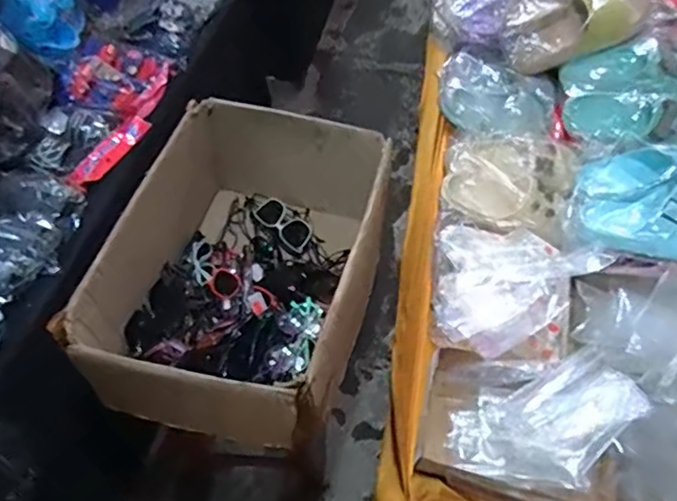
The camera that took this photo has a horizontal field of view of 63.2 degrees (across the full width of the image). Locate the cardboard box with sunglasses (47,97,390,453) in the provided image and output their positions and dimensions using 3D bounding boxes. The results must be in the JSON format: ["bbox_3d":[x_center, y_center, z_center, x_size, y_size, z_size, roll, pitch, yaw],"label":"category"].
[{"bbox_3d":[-0.140,0.001,0.970,0.380,0.251,0.595,13,57,6],"label":"cardboard box with sunglasses"}]

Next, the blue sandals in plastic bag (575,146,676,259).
[{"bbox_3d":[0.515,-0.079,0.875,0.229,0.094,0.196,10,57,4],"label":"blue sandals in plastic bag"}]

